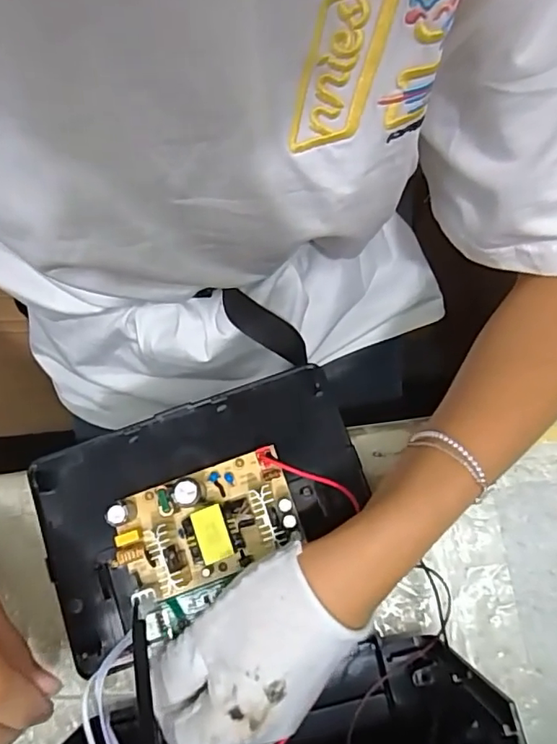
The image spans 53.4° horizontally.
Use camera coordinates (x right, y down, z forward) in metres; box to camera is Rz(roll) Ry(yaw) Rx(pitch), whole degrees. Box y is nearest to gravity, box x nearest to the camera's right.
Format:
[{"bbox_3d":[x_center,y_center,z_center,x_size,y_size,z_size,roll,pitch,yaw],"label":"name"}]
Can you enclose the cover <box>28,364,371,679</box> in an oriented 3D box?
[{"bbox_3d":[-0.046,0.073,0.317,0.185,0.043,0.113,-21,77,-5],"label":"cover"}]

